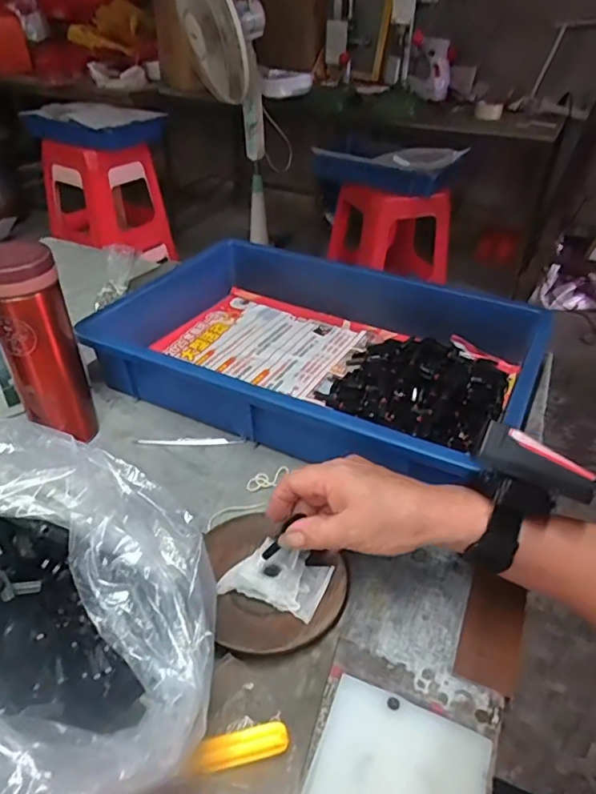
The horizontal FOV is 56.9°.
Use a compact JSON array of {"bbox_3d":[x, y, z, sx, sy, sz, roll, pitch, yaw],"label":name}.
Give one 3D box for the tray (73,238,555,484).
[{"bbox_3d":[0.020,-0.060,0.611,0.454,0.081,0.316,19,40,20],"label":"tray"}]

